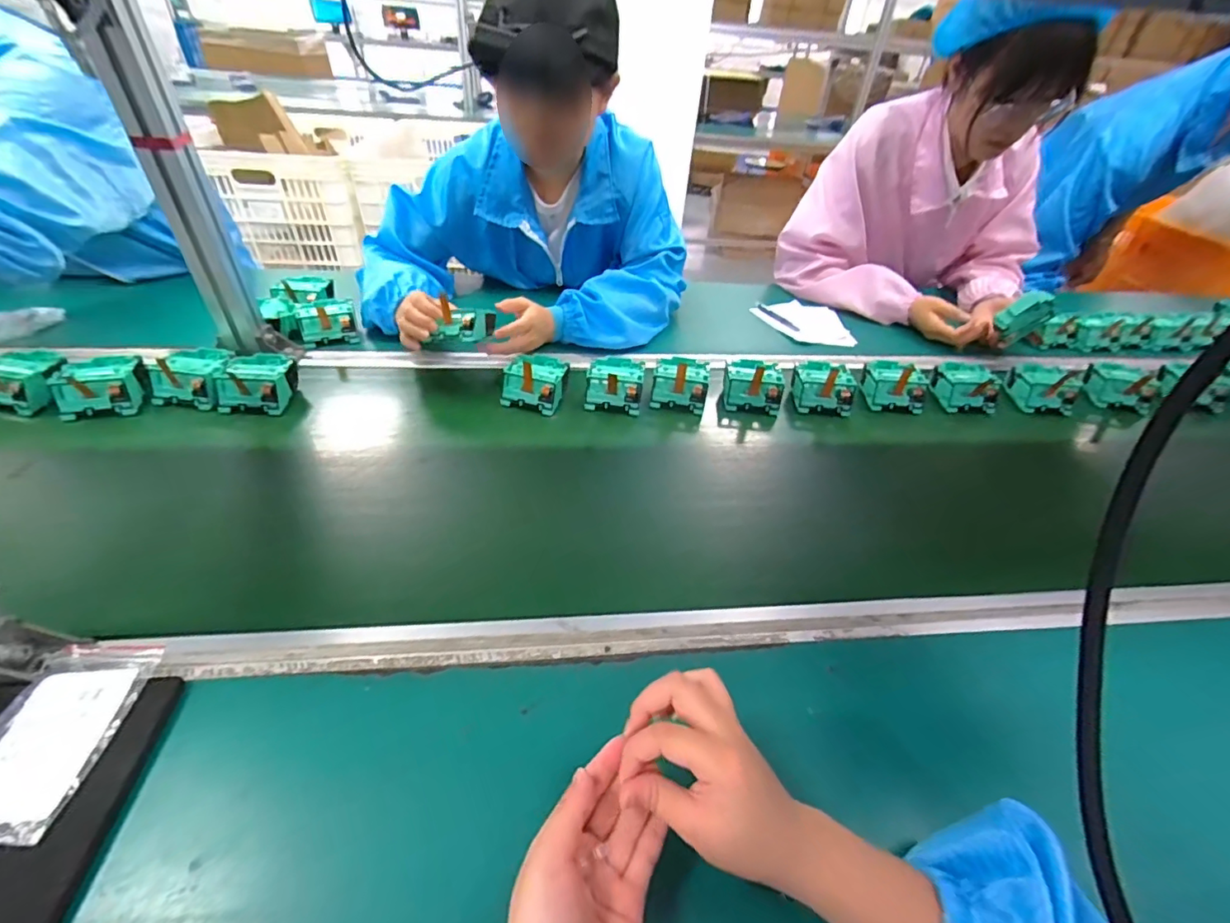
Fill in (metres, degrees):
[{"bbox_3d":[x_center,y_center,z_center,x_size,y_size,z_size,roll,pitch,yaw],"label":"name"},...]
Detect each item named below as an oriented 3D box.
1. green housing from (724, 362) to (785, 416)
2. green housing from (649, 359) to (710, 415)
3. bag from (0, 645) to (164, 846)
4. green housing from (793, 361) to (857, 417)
[{"bbox_3d":[0.189,-0.105,0.707,0.079,0.043,0.073,7,39,3],"label":"green housing"},{"bbox_3d":[0.088,-0.107,0.700,0.076,0.045,0.078,9,39,6],"label":"green housing"},{"bbox_3d":[-0.368,0.173,0.335,0.081,0.013,0.120,3,39,-1],"label":"bag"},{"bbox_3d":[0.284,-0.106,0.715,0.080,0.050,0.075,3,39,-1],"label":"green housing"}]

